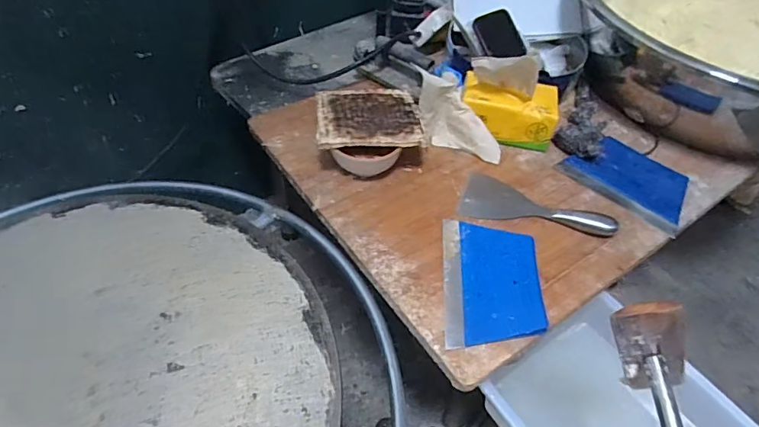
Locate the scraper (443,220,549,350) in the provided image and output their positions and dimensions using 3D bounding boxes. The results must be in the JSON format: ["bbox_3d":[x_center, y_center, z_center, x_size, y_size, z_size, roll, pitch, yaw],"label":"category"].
[{"bbox_3d":[0.146,0.085,0.618,0.121,0.021,0.181,4,49,1],"label":"scraper"}]

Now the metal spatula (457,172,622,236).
[{"bbox_3d":[0.230,-0.007,0.693,0.215,0.022,0.085,16,50,10],"label":"metal spatula"}]

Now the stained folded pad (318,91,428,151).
[{"bbox_3d":[-0.015,-0.146,0.721,0.155,0.013,0.123,-1,49,-4],"label":"stained folded pad"}]

